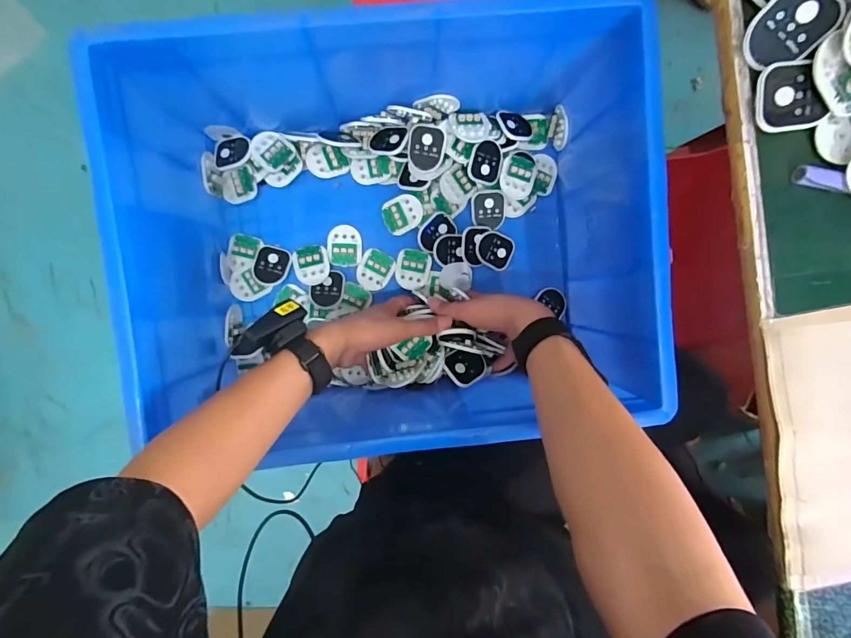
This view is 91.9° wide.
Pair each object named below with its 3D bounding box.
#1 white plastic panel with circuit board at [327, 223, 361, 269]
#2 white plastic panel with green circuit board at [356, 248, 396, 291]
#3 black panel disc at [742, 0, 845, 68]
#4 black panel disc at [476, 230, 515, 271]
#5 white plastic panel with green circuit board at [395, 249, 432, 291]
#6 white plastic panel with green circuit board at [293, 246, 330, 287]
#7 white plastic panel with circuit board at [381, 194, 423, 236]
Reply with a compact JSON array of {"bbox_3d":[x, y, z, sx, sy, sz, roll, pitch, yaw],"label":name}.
[{"bbox_3d":[-0.115,-0.104,0.588,0.046,0.011,0.059,-3,95,-2],"label":"white plastic panel with circuit board"},{"bbox_3d":[-0.072,-0.069,0.589,0.047,0.009,0.057,26,93,-5],"label":"white plastic panel with green circuit board"},{"bbox_3d":[0.269,-0.217,0.305,0.047,0.007,0.056,46,120,3],"label":"black panel disc"},{"bbox_3d":[0.101,-0.099,0.589,0.057,0.013,0.049,20,91,-25],"label":"black panel disc"},{"bbox_3d":[-0.018,-0.071,0.591,0.048,0.012,0.058,11,94,-4],"label":"white plastic panel with green circuit board"},{"bbox_3d":[-0.159,-0.076,0.581,0.046,0.013,0.056,-12,96,-2],"label":"white plastic panel with green circuit board"},{"bbox_3d":[-0.033,-0.149,0.581,0.056,0.012,0.048,-30,96,0],"label":"white plastic panel with circuit board"}]

